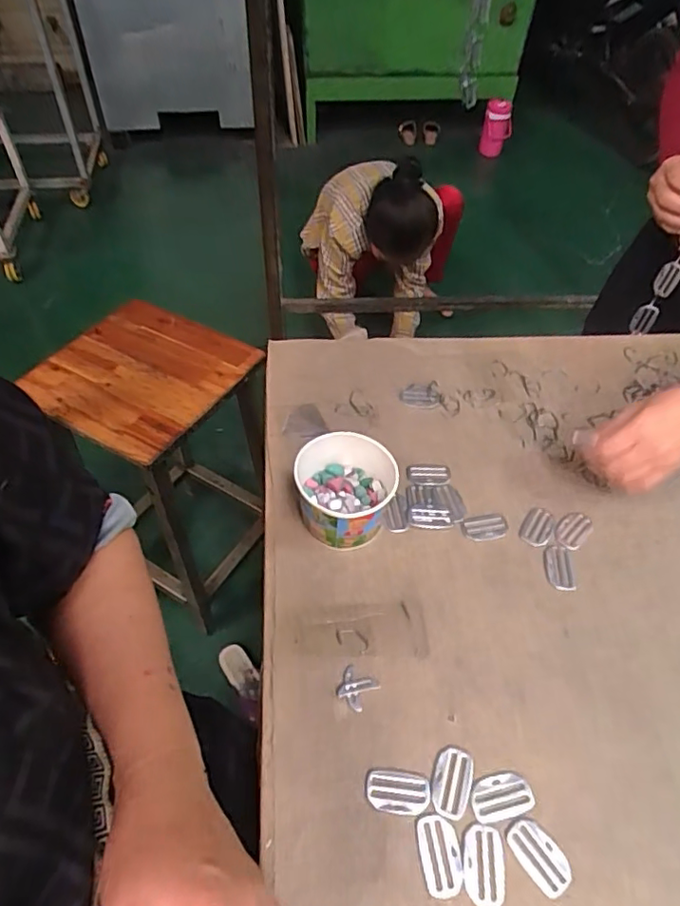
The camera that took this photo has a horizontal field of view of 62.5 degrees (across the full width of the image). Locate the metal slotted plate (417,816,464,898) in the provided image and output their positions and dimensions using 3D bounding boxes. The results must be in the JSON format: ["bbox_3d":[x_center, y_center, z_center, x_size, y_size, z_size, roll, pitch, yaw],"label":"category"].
[{"bbox_3d":[0.069,0.275,0.382,0.027,0.004,0.045,-3,51,-6],"label":"metal slotted plate"}]

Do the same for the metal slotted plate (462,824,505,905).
[{"bbox_3d":[0.098,0.280,0.381,0.028,0.004,0.046,8,50,3],"label":"metal slotted plate"}]

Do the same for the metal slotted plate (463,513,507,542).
[{"bbox_3d":[0.144,0.074,0.554,0.046,0.004,0.026,-7,51,-9],"label":"metal slotted plate"}]

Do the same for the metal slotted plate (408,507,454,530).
[{"bbox_3d":[0.089,0.064,0.554,0.043,0.004,0.025,1,50,-3],"label":"metal slotted plate"}]

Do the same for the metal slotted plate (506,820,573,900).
[{"bbox_3d":[0.139,0.278,0.387,0.028,0.004,0.046,-26,56,-23],"label":"metal slotted plate"}]

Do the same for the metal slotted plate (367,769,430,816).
[{"bbox_3d":[0.042,0.244,0.403,0.046,0.004,0.026,6,50,2],"label":"metal slotted plate"}]

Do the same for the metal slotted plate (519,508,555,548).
[{"bbox_3d":[0.196,0.073,0.553,0.029,0.004,0.042,25,53,16],"label":"metal slotted plate"}]

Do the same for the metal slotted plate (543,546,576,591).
[{"bbox_3d":[0.207,0.108,0.528,0.027,0.004,0.045,4,50,0],"label":"metal slotted plate"}]

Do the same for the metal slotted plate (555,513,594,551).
[{"bbox_3d":[0.231,0.076,0.553,0.047,0.004,0.029,-33,59,-27],"label":"metal slotted plate"}]

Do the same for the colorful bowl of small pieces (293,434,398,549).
[{"bbox_3d":[0.004,0.039,0.526,0.086,0.073,0.089,2,50,-2],"label":"colorful bowl of small pieces"}]

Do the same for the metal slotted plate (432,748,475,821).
[{"bbox_3d":[0.083,0.240,0.409,0.028,0.004,0.045,18,52,12],"label":"metal slotted plate"}]

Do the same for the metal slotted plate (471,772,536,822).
[{"bbox_3d":[0.118,0.250,0.407,0.046,0.004,0.027,-10,51,-11],"label":"metal slotted plate"}]

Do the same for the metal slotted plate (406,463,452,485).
[{"bbox_3d":[0.095,0.022,0.590,0.046,0.004,0.028,-1,50,-4],"label":"metal slotted plate"}]

